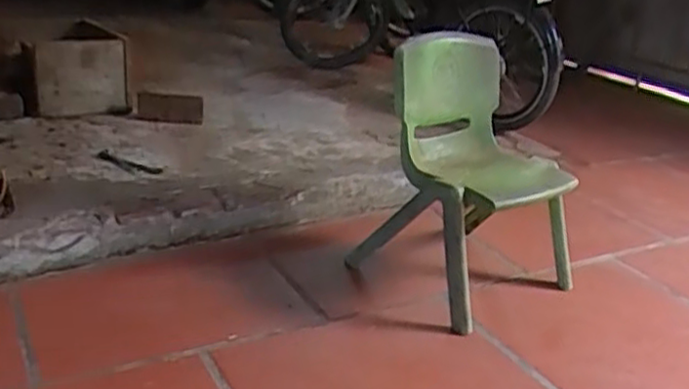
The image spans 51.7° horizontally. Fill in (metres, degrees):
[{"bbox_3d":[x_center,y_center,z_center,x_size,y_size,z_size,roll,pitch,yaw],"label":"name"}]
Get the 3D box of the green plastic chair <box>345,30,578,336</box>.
[{"bbox_3d":[0.286,-0.051,1.463,0.382,0.485,0.313,-12,29,-37],"label":"green plastic chair"}]

